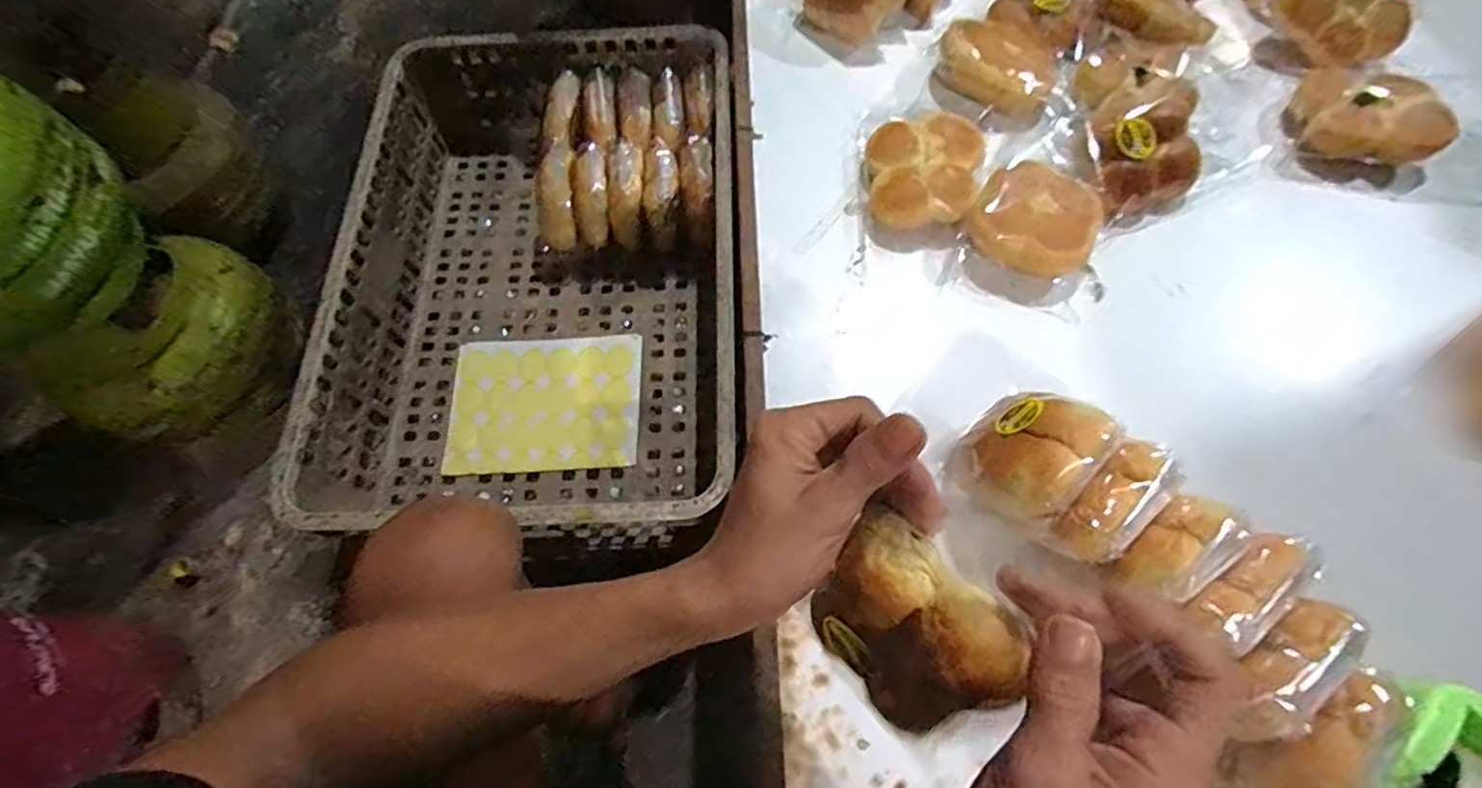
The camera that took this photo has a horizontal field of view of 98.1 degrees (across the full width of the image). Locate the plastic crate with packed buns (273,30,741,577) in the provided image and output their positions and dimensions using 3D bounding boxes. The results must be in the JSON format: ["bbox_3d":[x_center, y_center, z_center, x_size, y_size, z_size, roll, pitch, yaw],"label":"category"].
[{"bbox_3d":[-0.218,-0.158,0.750,0.432,0.155,0.634,-2,66,2],"label":"plastic crate with packed buns"}]

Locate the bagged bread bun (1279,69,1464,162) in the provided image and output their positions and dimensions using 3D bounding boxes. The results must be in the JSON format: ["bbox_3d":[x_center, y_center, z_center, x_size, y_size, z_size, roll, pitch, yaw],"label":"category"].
[{"bbox_3d":[0.624,-0.269,0.641,0.134,0.051,0.088,22,69,12],"label":"bagged bread bun"}]

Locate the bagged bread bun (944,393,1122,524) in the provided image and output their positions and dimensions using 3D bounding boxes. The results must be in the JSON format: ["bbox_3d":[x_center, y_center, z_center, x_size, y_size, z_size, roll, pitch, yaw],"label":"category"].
[{"bbox_3d":[0.207,0.043,0.467,0.079,0.061,0.097,40,74,18],"label":"bagged bread bun"}]

